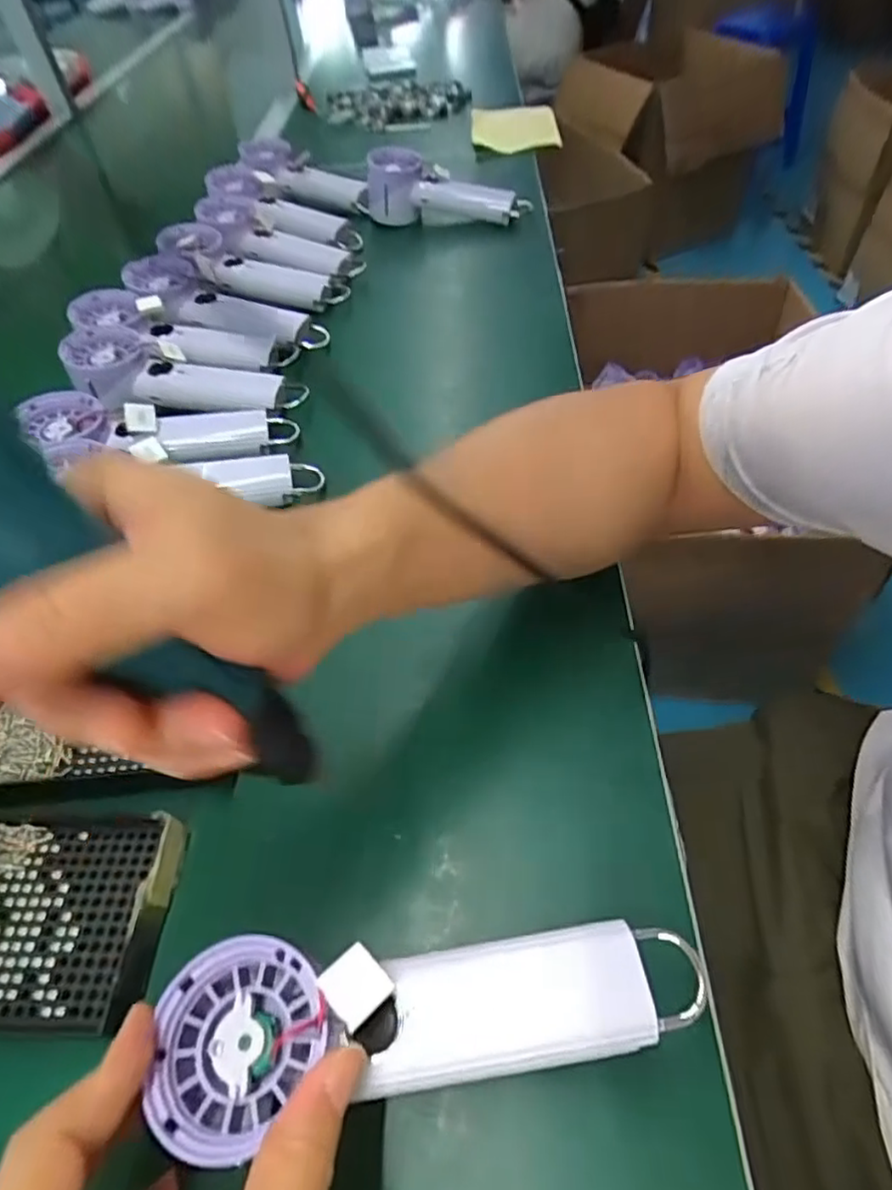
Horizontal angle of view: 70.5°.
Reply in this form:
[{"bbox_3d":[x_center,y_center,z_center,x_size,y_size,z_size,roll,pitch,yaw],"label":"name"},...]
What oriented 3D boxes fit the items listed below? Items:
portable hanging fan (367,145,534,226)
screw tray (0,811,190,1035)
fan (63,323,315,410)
[{"bbox_3d":[-0.003,-0.474,0.742,0.199,0.059,0.060,20,56,20],"label":"portable hanging fan"},{"bbox_3d":[-0.198,0.145,0.286,0.138,0.017,0.085,-2,51,4],"label":"screw tray"},{"bbox_3d":[-0.217,-0.181,0.531,0.192,0.032,0.066,11,52,-5],"label":"fan"}]

